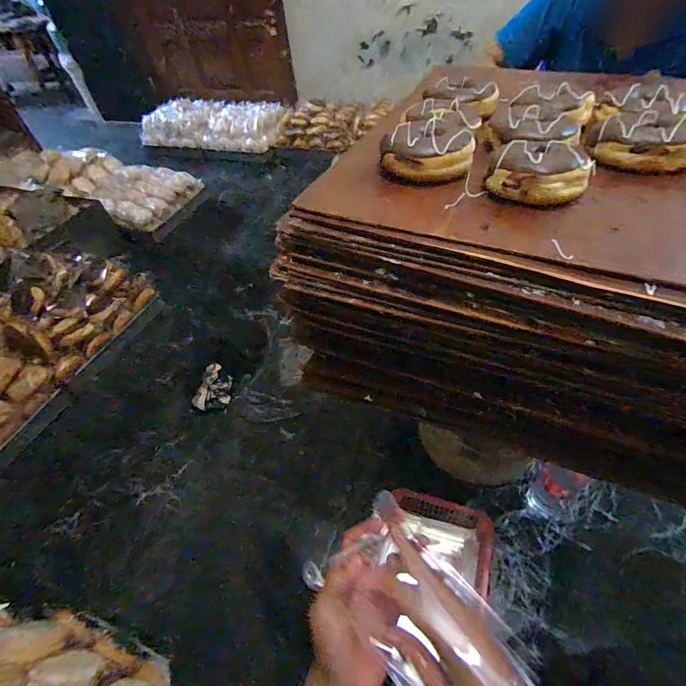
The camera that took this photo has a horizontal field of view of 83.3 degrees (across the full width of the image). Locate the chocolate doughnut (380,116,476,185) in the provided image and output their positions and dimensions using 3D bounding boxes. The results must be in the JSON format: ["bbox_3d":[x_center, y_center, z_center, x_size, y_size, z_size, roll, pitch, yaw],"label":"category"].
[{"bbox_3d":[0.091,-0.208,0.420,0.096,0.040,0.085,-29,52,-17],"label":"chocolate doughnut"}]

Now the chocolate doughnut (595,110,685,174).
[{"bbox_3d":[0.328,-0.225,0.416,0.096,0.040,0.094,22,55,24],"label":"chocolate doughnut"}]

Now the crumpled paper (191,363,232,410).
[{"bbox_3d":[-0.345,0.125,1.035,0.075,0.071,0.119,19,54,22],"label":"crumpled paper"}]

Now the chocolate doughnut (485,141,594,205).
[{"bbox_3d":[0.193,-0.170,0.380,0.088,0.033,0.080,17,53,20],"label":"chocolate doughnut"}]

